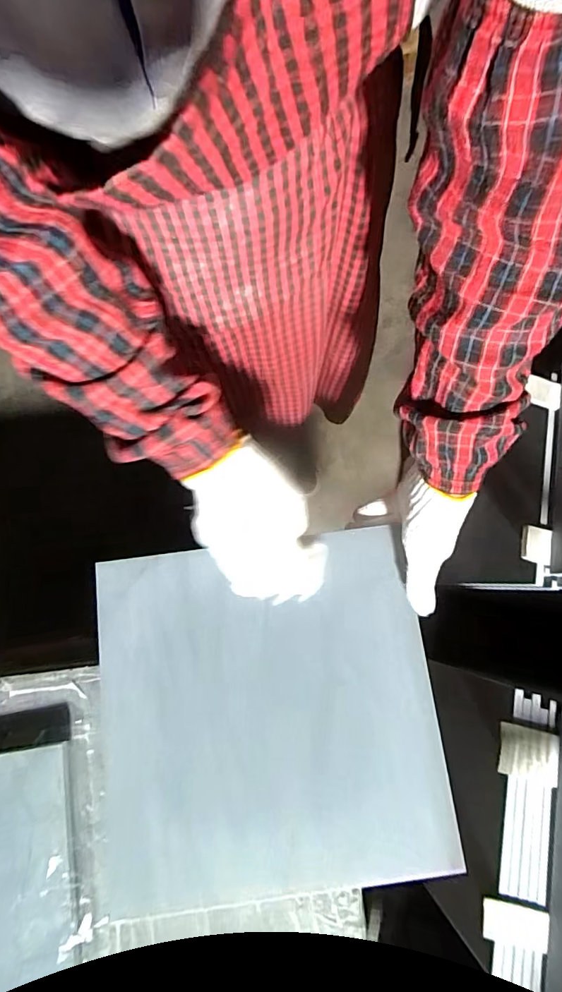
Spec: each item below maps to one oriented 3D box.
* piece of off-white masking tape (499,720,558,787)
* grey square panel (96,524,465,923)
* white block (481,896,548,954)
[{"bbox_3d":[0.294,0.306,0.550,0.067,0.011,0.059,13,77,4],"label":"piece of off-white masking tape"},{"bbox_3d":[-0.015,0.196,0.429,0.302,0.014,0.299,-7,77,-1],"label":"grey square panel"},{"bbox_3d":[0.258,0.476,0.514,0.069,0.008,0.040,12,77,3],"label":"white block"}]

